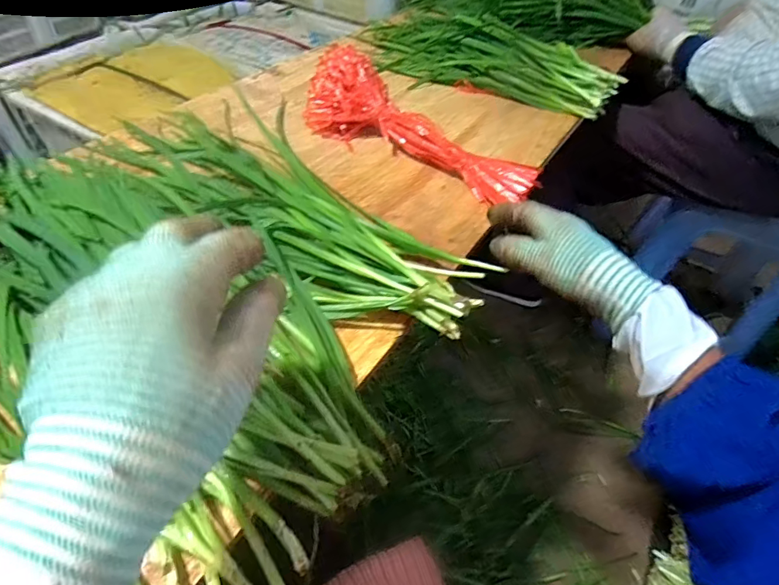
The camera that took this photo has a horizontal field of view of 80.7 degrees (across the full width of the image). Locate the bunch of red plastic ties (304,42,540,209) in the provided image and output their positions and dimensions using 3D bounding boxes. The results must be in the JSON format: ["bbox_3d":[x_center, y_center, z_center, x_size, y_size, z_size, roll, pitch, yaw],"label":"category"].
[{"bbox_3d":[0.039,-0.202,0.554,0.312,0.076,0.096,29,51,19],"label":"bunch of red plastic ties"}]

